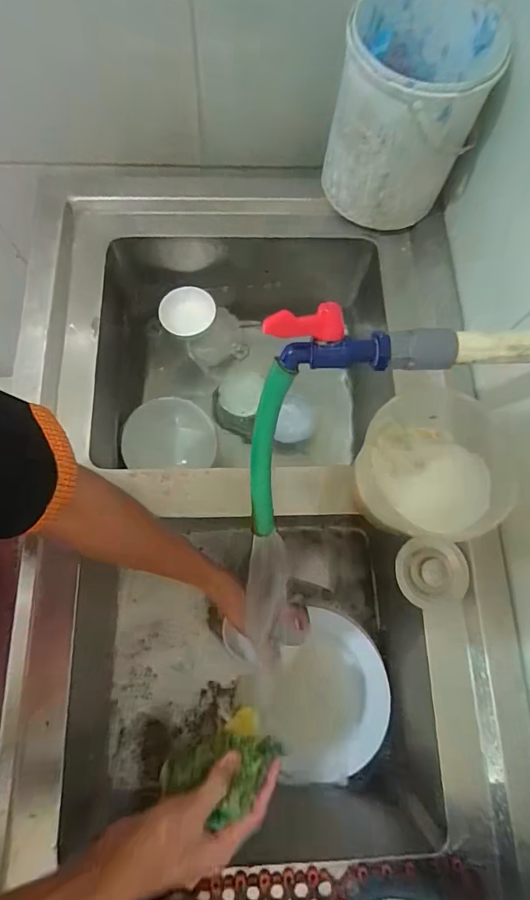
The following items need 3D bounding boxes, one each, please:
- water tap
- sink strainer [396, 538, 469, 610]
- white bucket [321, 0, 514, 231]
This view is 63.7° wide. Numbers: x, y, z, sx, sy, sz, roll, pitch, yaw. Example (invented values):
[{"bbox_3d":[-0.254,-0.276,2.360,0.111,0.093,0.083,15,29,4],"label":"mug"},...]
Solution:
[{"bbox_3d":[0.046,-0.082,0.305,0.092,0.049,0.032,-2,74,-4],"label":"water tap"},{"bbox_3d":[0.195,0.145,0.498,0.077,0.016,0.075,12,74,0],"label":"sink strainer"},{"bbox_3d":[0.183,-0.442,0.578,0.176,0.206,0.181,1,74,-3],"label":"white bucket"}]

